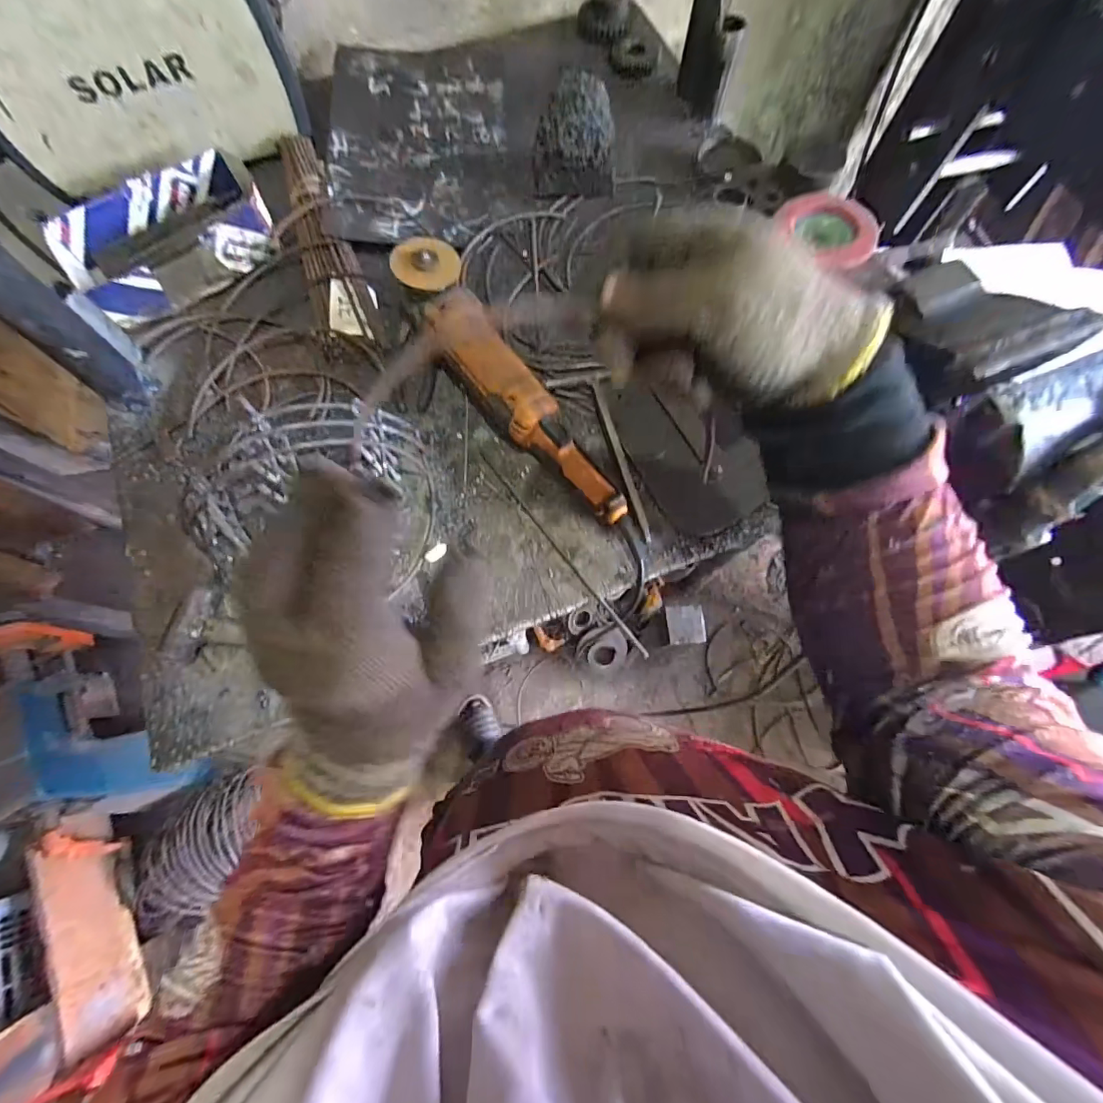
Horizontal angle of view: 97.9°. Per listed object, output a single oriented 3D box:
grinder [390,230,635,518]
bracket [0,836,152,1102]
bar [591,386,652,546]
[{"bbox_3d":[-0.050,-0.179,0.517,0.082,0.073,0.374,-32,76,-10],"label":"grinder"},{"bbox_3d":[-0.944,0.720,0.786,0.074,0.654,0.427,-4,73,-2],"label":"bracket"},{"bbox_3d":[0.078,-0.104,0.535,0.010,0.010,0.200,-14,73,-5],"label":"bar"}]

